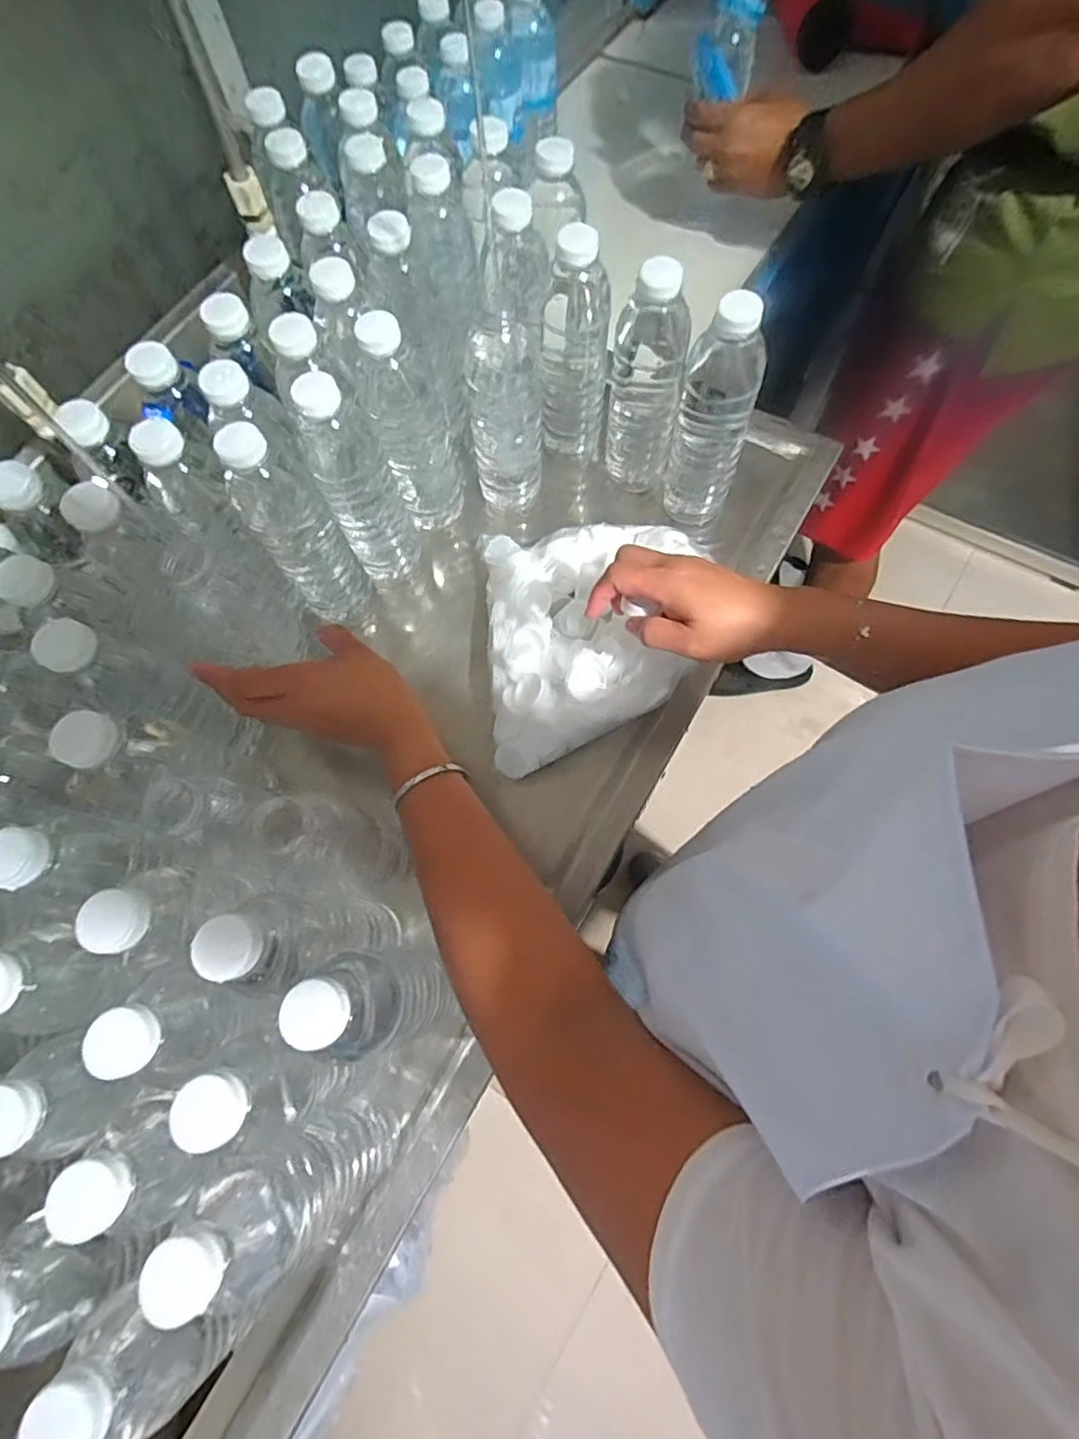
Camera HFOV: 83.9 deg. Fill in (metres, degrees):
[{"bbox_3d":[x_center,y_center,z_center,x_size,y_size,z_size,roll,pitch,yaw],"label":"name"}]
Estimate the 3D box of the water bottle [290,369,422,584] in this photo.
[{"bbox_3d":[-0.152,-0.200,0.511,0.063,0.220,0.063,-27,71,-7],"label":"water bottle"}]

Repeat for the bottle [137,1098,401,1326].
[{"bbox_3d":[-0.144,0.277,0.349,0.067,0.206,0.059,-31,72,-8],"label":"bottle"}]

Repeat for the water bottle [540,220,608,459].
[{"bbox_3d":[0.031,-0.310,0.532,0.058,0.201,0.053,1,70,3],"label":"water bottle"}]

